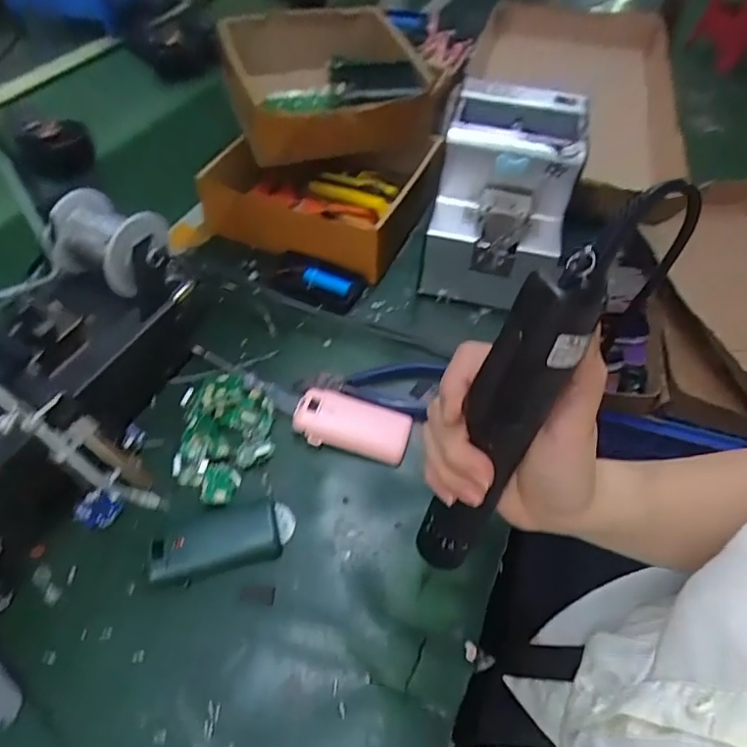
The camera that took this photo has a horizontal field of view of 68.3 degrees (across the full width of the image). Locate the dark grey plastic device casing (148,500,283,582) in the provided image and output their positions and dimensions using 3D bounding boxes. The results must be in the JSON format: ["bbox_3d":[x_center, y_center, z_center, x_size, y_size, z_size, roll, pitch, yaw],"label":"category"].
[{"bbox_3d":[-0.112,0.116,0.389,0.087,0.013,0.047,-11,52,-12],"label":"dark grey plastic device casing"}]

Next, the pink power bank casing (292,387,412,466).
[{"bbox_3d":[-0.017,0.042,0.457,0.092,0.023,0.047,11,51,7],"label":"pink power bank casing"}]

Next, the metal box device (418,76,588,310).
[{"bbox_3d":[0.129,-0.174,0.563,0.129,0.158,0.170,11,52,6],"label":"metal box device"}]

